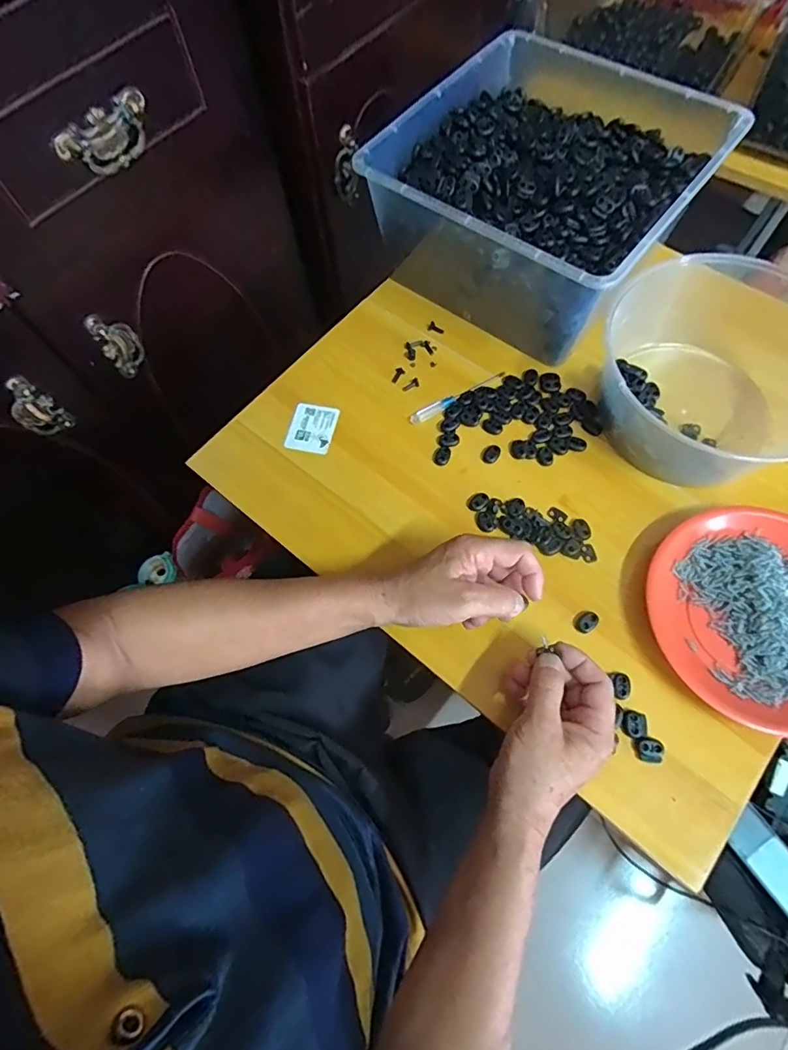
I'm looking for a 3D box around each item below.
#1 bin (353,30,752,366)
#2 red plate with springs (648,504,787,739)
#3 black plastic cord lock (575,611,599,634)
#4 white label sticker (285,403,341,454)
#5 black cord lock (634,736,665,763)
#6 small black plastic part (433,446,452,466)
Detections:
[{"bbox_3d":[0.169,-0.379,0.581,0.299,0.135,0.321,36,74,15],"label":"bin"},{"bbox_3d":[0.320,0.078,0.442,0.172,0.034,0.189,-1,68,2],"label":"red plate with springs"},{"bbox_3d":[0.175,0.089,0.459,0.022,0.009,0.016,-36,71,-12],"label":"black plastic cord lock"},{"bbox_3d":[-0.089,-0.105,0.552,0.047,0.004,0.060,13,68,2],"label":"white label sticker"},{"bbox_3d":[0.210,0.185,0.418,0.024,0.007,0.019,6,68,5],"label":"black cord lock"},{"bbox_3d":[0.050,-0.073,0.529,0.018,0.007,0.025,6,68,5],"label":"small black plastic part"}]

